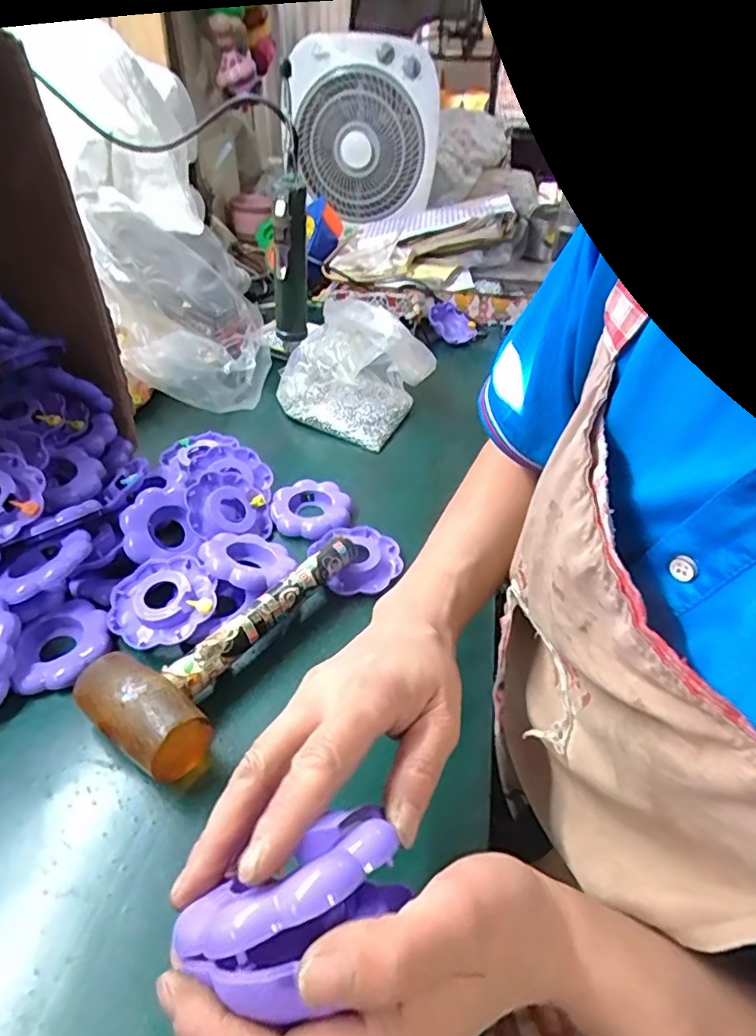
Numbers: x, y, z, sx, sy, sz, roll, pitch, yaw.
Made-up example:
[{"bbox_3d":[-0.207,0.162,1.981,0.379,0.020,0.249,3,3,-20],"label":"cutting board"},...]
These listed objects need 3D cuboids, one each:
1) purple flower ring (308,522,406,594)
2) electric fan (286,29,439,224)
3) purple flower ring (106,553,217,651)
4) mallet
[{"bbox_3d":[-0.018,0.037,0.541,0.080,0.020,0.086,2,39,-1],"label":"purple flower ring"},{"bbox_3d":[-0.032,-0.813,1.209,0.303,0.318,0.086,5,33,-1],"label":"electric fan"},{"bbox_3d":[-0.178,0.066,0.473,0.082,0.023,0.083,2,39,-1],"label":"purple flower ring"},{"bbox_3d":[-0.116,0.086,0.450,0.092,0.055,0.228,21,43,21],"label":"mallet"}]

